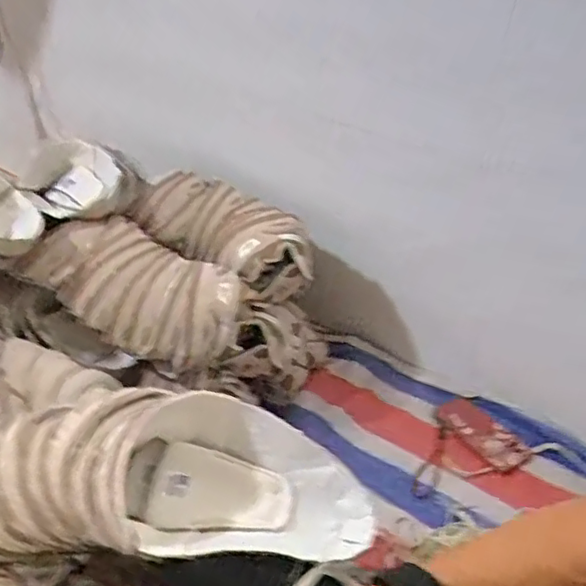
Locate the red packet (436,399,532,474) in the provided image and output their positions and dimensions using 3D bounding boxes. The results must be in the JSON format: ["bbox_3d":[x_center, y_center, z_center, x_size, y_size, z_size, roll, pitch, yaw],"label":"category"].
[{"bbox_3d":[0.321,0.238,1.029,0.074,0.016,0.165,-23,40,-28],"label":"red packet"}]

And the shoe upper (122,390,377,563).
[{"bbox_3d":[-0.047,0.186,0.577,0.243,0.111,0.148,-5,35,-6],"label":"shoe upper"}]

